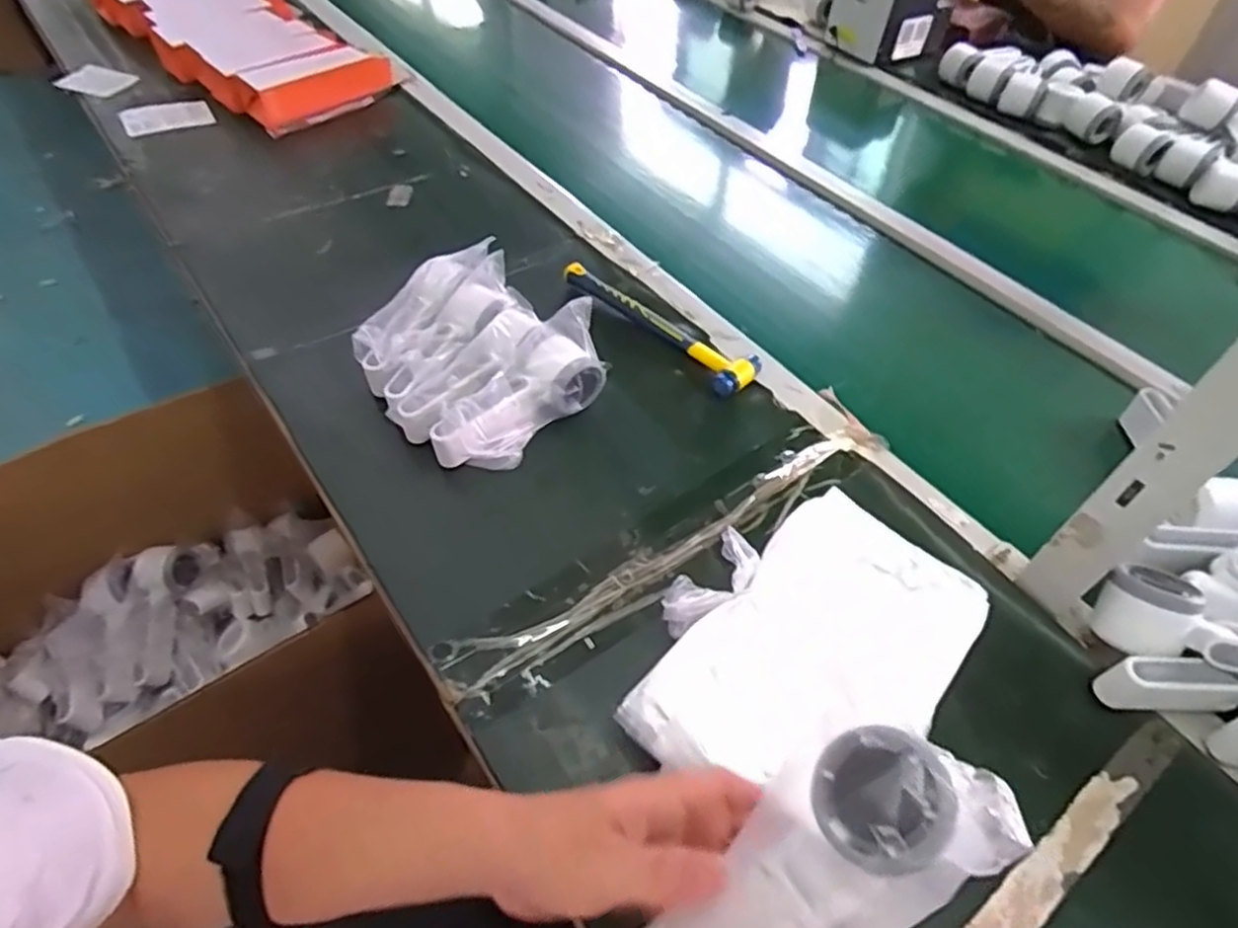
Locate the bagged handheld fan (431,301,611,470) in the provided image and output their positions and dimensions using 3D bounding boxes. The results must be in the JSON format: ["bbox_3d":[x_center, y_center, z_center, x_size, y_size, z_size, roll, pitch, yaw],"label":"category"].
[{"bbox_3d":[-0.086,-0.062,0.636,0.063,0.090,0.177,35,57,23],"label":"bagged handheld fan"}]

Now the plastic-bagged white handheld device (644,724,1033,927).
[{"bbox_3d":[0.079,0.174,0.298,0.170,0.044,0.078,-37,59,-3],"label":"plastic-bagged white handheld device"}]

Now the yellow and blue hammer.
[{"bbox_3d":[0.044,-0.152,0.747,0.062,0.024,0.243,-34,60,-26],"label":"yellow and blue hammer"}]

